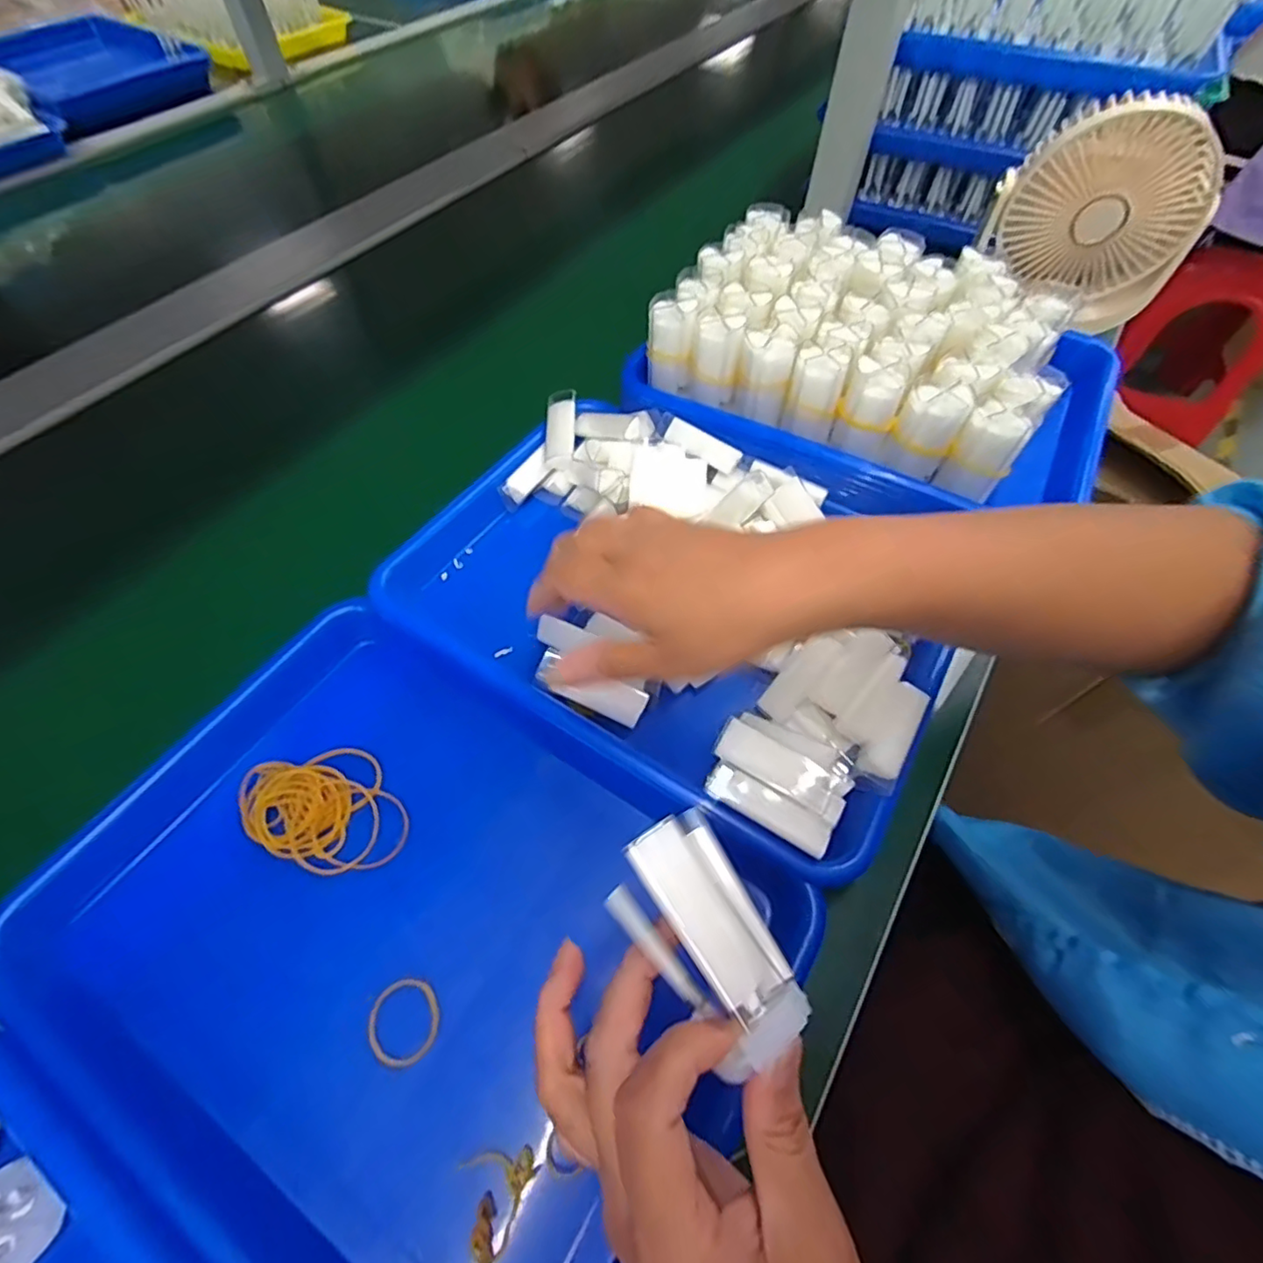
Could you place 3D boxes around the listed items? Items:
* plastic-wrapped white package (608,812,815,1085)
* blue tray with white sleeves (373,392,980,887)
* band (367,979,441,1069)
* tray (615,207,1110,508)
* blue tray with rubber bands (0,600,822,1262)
[{"bbox_3d":[0.024,0.101,0.200,0.039,0.025,0.072,-6,57,-43],"label":"plastic-wrapped white package"},{"bbox_3d":[0.029,-0.027,0.389,0.330,0.061,0.245,29,62,16],"label":"blue tray with white sleeves"},{"bbox_3d":[-0.106,0.181,0.276,0.032,0.004,0.034,-34,64,-19],"label":"band"},{"bbox_3d":[0.167,-0.208,0.437,0.278,0.067,0.204,24,61,14],"label":"tray"},{"bbox_3d":[-0.108,0.147,0.297,0.339,0.047,0.240,28,62,16],"label":"blue tray with rubber bands"}]

